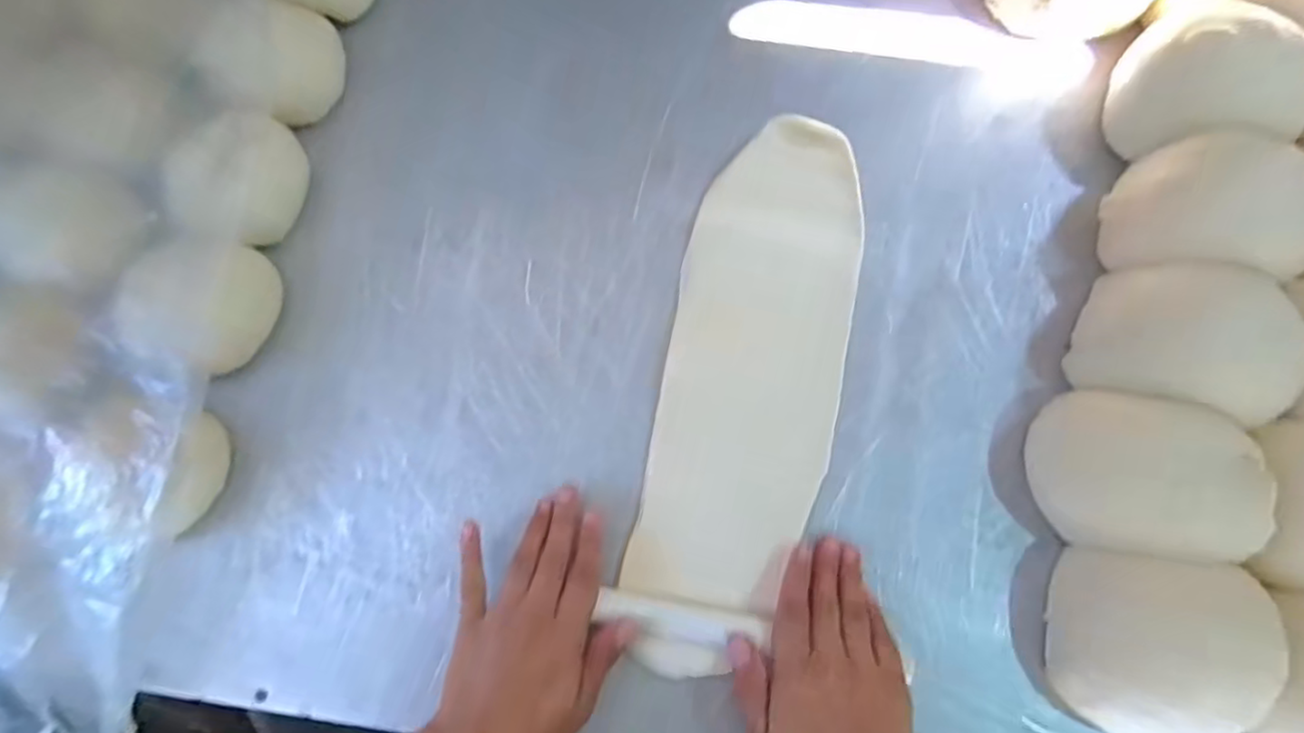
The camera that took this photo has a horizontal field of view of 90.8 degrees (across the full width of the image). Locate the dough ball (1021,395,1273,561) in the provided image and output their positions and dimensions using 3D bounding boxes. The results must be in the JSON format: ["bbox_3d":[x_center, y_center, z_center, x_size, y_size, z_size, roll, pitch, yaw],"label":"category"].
[{"bbox_3d":[0.303,0.066,0.396,0.112,0.059,0.098,10,78,3],"label":"dough ball"}]

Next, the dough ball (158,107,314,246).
[{"bbox_3d":[-0.288,-0.129,0.445,0.070,0.063,0.092,12,78,4],"label":"dough ball"}]

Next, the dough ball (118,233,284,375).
[{"bbox_3d":[-0.299,-0.042,0.431,0.078,0.056,0.083,0,78,1],"label":"dough ball"}]

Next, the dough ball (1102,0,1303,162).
[{"bbox_3d":[0.374,-0.189,0.435,0.092,0.077,0.097,0,78,1],"label":"dough ball"}]

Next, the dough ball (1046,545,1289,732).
[{"bbox_3d":[0.300,0.168,0.382,0.104,0.044,0.104,0,78,1],"label":"dough ball"}]

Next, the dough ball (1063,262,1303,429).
[{"bbox_3d":[0.341,-0.016,0.409,0.105,0.057,0.087,19,79,5],"label":"dough ball"}]

